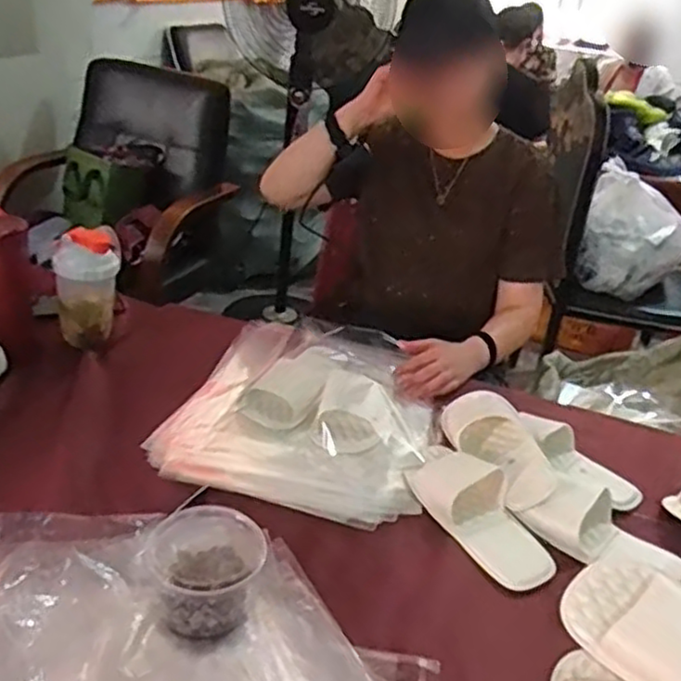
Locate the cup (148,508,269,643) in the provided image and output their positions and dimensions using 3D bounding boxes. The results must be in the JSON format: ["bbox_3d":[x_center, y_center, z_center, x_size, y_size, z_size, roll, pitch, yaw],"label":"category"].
[{"bbox_3d":[-0.130,0.225,0.715,0.102,0.082,0.112,5,28,-3],"label":"cup"}]

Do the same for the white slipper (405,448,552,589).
[{"bbox_3d":[0.167,0.200,0.877,0.097,0.049,0.231,-13,34,-33],"label":"white slipper"}]

